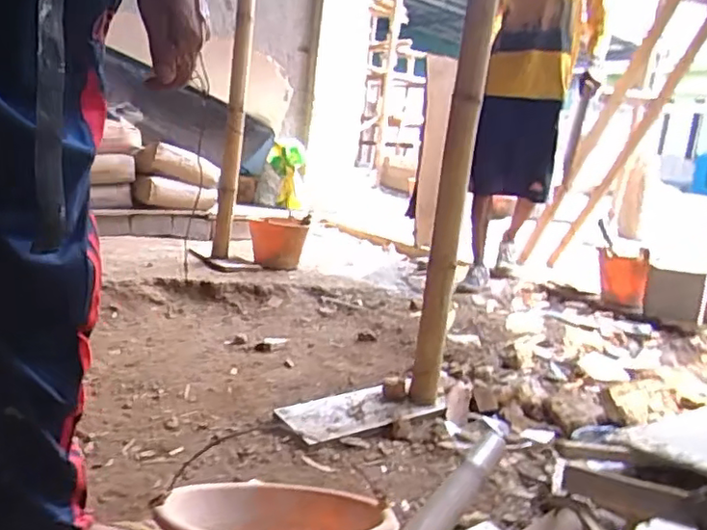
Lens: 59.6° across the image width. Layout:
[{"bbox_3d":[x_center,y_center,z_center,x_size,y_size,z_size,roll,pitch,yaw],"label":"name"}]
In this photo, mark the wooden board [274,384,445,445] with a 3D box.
[{"bbox_3d":[0.027,0.338,1.454,0.413,0.024,0.141,-5,28,-30],"label":"wooden board"}]

